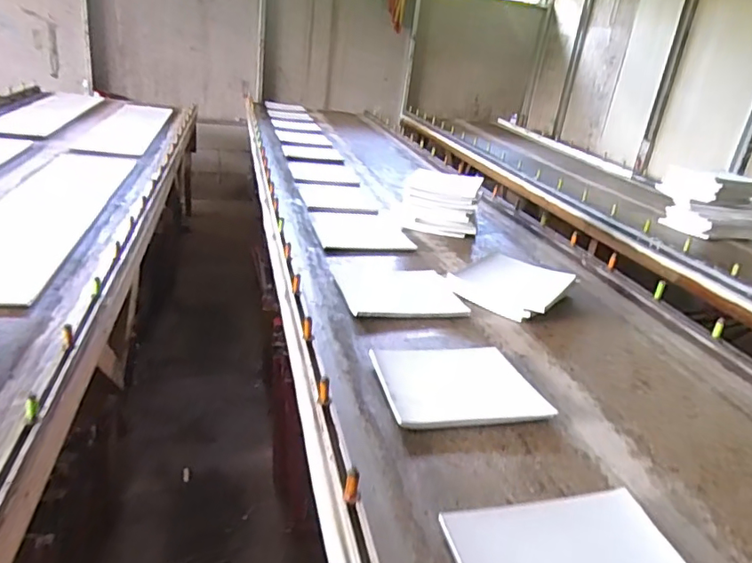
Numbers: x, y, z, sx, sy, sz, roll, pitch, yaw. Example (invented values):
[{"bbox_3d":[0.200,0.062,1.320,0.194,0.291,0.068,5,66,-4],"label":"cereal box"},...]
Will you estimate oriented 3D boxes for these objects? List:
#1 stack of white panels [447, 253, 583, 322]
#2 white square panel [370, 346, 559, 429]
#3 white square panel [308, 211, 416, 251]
[{"bbox_3d":[0.333,0.010,1.329,0.246,0.051,0.267,22,29,31],"label":"stack of white panels"},{"bbox_3d":[0.136,0.173,0.940,0.256,0.017,0.215,0,23,-13],"label":"white square panel"},{"bbox_3d":[-0.050,-0.159,1.672,0.265,0.011,0.338,-2,25,-15],"label":"white square panel"}]

